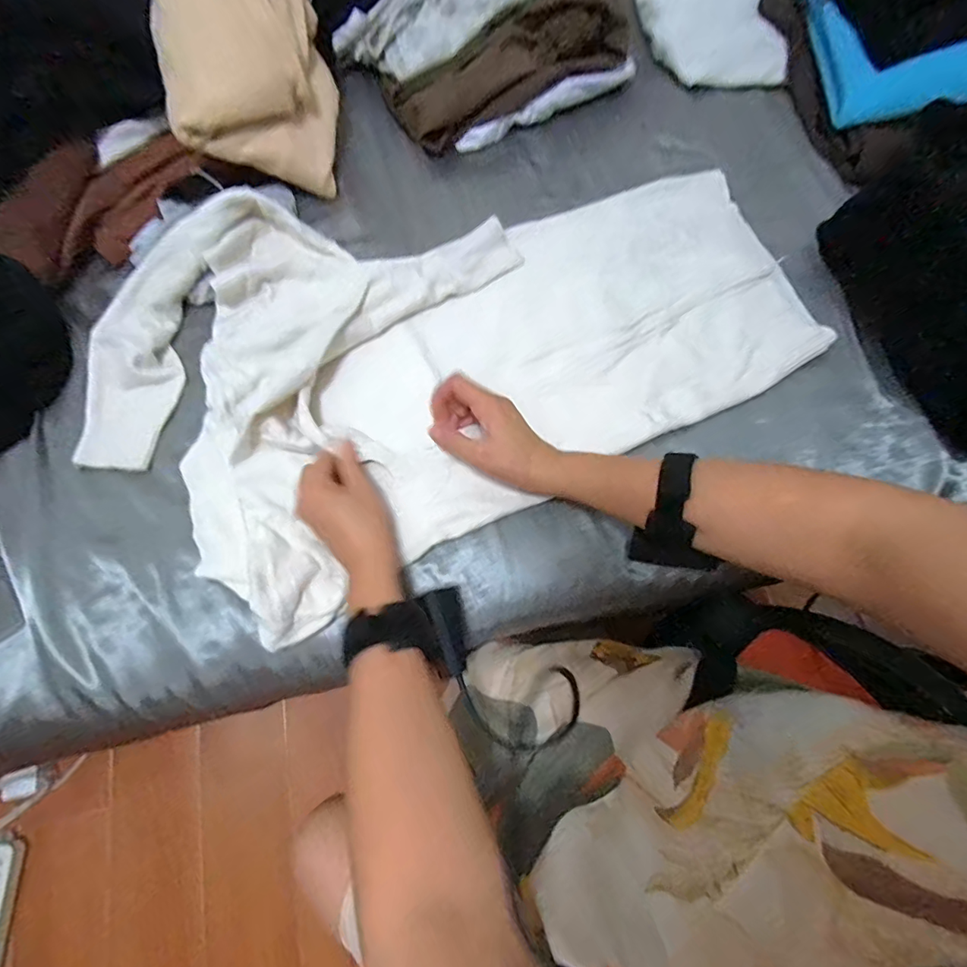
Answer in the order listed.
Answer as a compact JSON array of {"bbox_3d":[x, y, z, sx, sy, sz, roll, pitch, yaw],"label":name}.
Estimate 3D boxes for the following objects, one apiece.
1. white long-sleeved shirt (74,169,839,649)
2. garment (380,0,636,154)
[{"bbox_3d":[-0.033,-0.157,0.488,0.688,0.054,0.393,-28,75,-7],"label":"white long-sleeved shirt"},{"bbox_3d":[0.032,-0.490,0.572,0.283,0.063,0.107,-26,74,6],"label":"garment"}]

